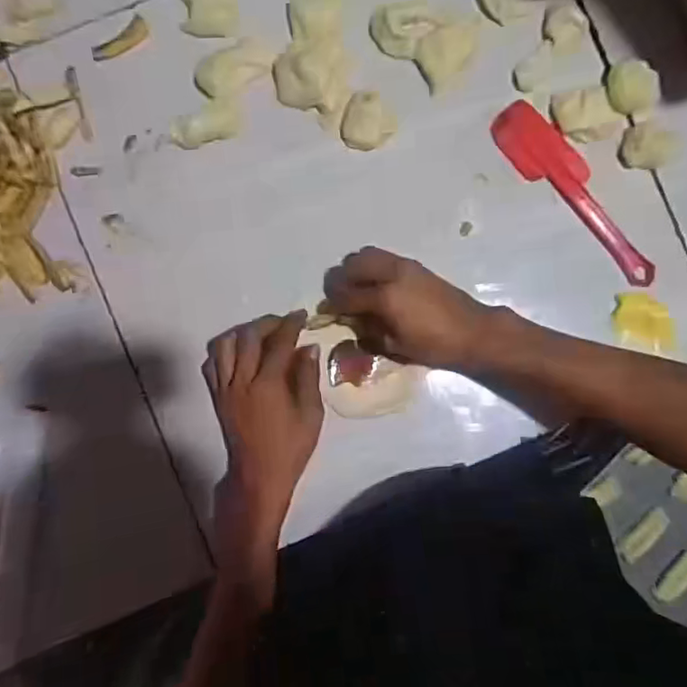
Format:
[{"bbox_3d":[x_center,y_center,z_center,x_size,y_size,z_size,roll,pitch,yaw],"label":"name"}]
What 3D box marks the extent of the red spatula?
[{"bbox_3d":[0.211,-0.135,0.521,0.045,0.010,0.199,-41,89,-1],"label":"red spatula"}]

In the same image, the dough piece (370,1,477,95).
[{"bbox_3d":[0.072,-0.274,0.510,0.084,0.014,0.064,40,88,1],"label":"dough piece"}]

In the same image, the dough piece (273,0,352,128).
[{"bbox_3d":[-0.028,-0.249,0.506,0.063,0.016,0.112,-4,88,0],"label":"dough piece"}]

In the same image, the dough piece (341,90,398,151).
[{"bbox_3d":[0.024,-0.194,0.509,0.047,0.020,0.043,13,88,0],"label":"dough piece"}]

